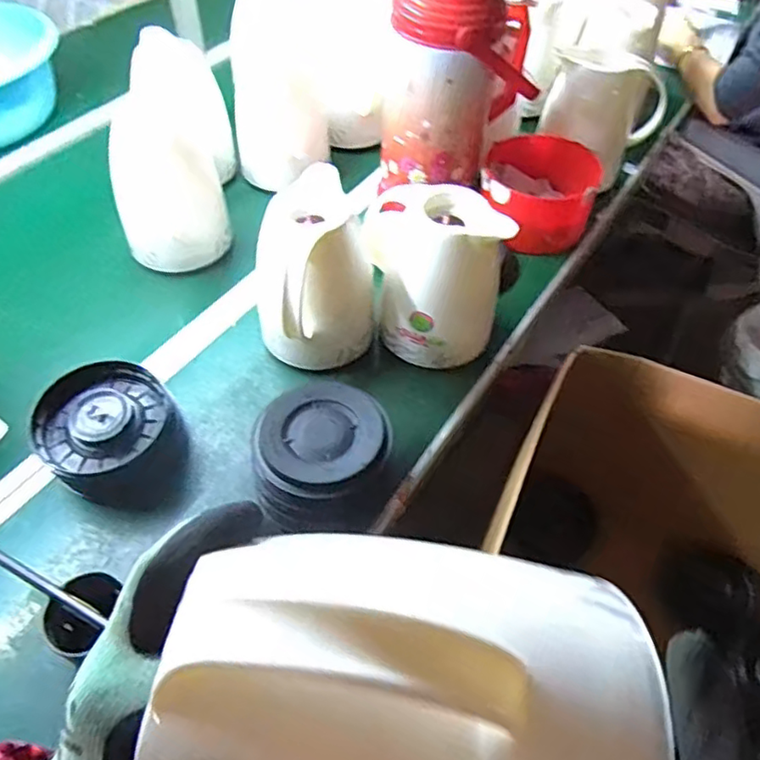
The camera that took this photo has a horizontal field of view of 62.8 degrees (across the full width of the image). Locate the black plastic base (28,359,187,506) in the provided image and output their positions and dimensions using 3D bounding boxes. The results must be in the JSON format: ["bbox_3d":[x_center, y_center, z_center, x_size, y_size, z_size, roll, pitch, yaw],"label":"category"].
[{"bbox_3d":[-0.271,0.049,0.630,0.141,0.063,0.141,6,60,-10],"label":"black plastic base"}]

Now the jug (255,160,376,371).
[{"bbox_3d":[-0.079,-0.112,0.711,0.138,0.175,0.126,-32,58,-24],"label":"jug"}]

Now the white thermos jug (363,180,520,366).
[{"bbox_3d":[0.067,-0.115,0.724,0.132,0.171,0.122,-29,57,-23],"label":"white thermos jug"}]

